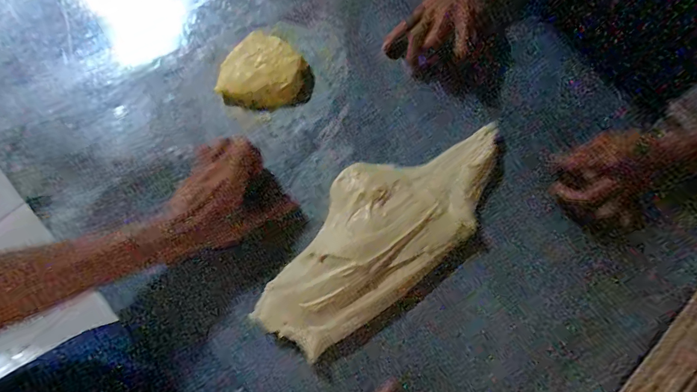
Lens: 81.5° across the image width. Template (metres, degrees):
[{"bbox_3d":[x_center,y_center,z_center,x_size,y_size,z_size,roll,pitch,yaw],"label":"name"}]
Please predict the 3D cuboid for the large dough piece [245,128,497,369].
[{"bbox_3d":[0.041,0.030,0.449,0.326,0.024,0.137,-38,77,-9],"label":"large dough piece"}]

